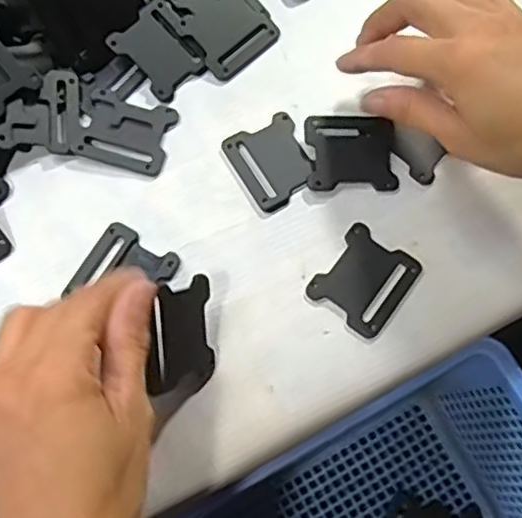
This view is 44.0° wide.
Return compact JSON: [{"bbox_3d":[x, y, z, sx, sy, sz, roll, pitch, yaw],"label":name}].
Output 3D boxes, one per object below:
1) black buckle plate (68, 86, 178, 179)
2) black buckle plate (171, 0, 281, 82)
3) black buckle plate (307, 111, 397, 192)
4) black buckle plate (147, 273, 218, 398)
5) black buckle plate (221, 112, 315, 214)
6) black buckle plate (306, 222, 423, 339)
[{"bbox_3d":[-0.077,-0.072,0.364,0.050,0.005,0.044,13,70,2],"label":"black buckle plate"},{"bbox_3d":[-0.024,-0.144,0.384,0.051,0.004,0.064,-41,91,-16],"label":"black buckle plate"},{"bbox_3d":[0.051,-0.061,0.361,0.049,0.011,0.046,-1,70,-3],"label":"black buckle plate"},{"bbox_3d":[-0.038,0.038,0.307,0.005,0.039,0.054,6,106,38],"label":"black buckle plate"},{"bbox_3d":[0.007,-0.054,0.361,0.041,0.005,0.049,-28,73,-12],"label":"black buckle plate"},{"bbox_3d":[0.055,0.010,0.340,0.043,0.004,0.050,35,72,10],"label":"black buckle plate"}]

